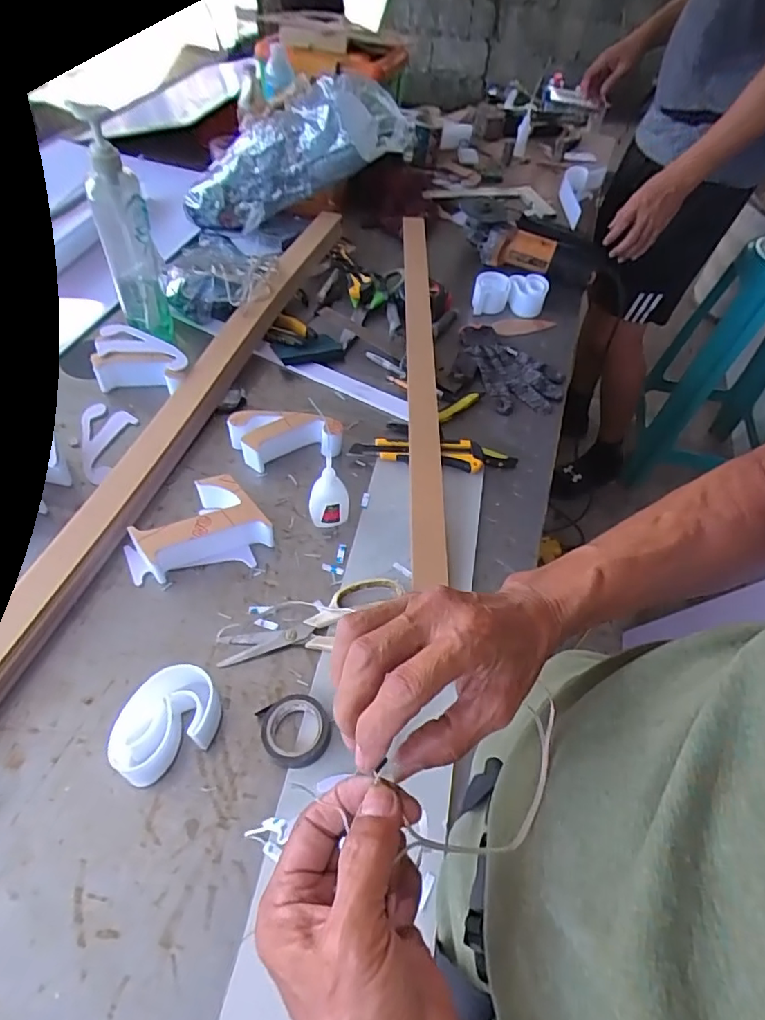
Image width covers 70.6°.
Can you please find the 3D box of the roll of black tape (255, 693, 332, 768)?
[{"bbox_3d":[-0.077,0.194,0.476,0.061,0.025,0.062,2,52,-3],"label":"roll of black tape"}]

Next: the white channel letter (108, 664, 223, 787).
[{"bbox_3d":[-0.183,0.180,0.462,0.086,0.047,0.068,-23,57,-21],"label":"white channel letter"}]

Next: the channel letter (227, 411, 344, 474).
[{"bbox_3d":[-0.121,-0.090,0.682,0.137,0.048,0.064,-7,53,-11],"label":"channel letter"}]

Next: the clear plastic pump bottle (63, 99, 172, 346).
[{"bbox_3d":[-0.329,-0.350,0.692,0.062,0.264,0.066,-16,57,-18],"label":"clear plastic pump bottle"}]

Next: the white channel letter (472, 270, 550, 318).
[{"bbox_3d":[0.222,-0.374,0.942,0.128,0.049,0.078,11,53,2],"label":"white channel letter"}]

